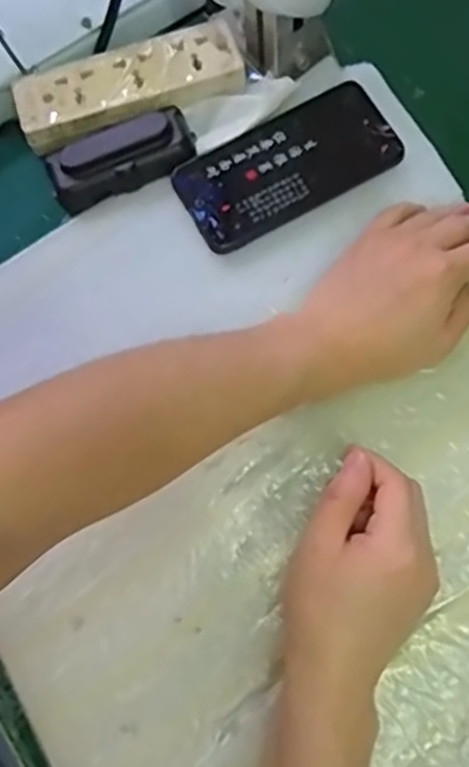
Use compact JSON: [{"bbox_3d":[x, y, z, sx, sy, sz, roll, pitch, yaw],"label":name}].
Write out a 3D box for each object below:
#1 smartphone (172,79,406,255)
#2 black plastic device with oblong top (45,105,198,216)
[{"bbox_3d":[0.036,-0.157,0.503,0.153,0.009,0.079,-28,73,-6],"label":"smartphone"},{"bbox_3d":[-0.080,-0.164,0.511,0.108,0.025,0.046,-23,72,-4],"label":"black plastic device with oblong top"}]

